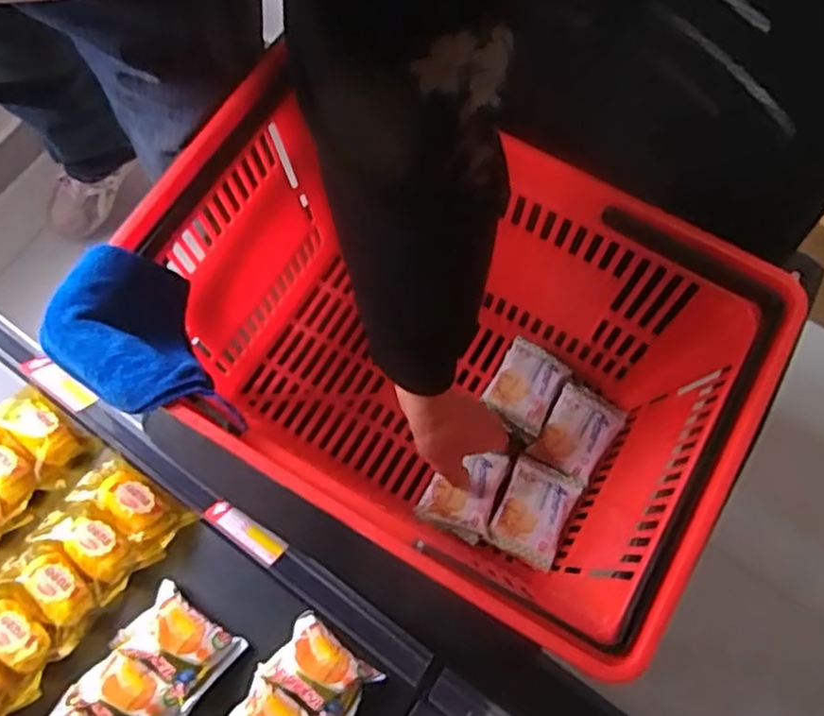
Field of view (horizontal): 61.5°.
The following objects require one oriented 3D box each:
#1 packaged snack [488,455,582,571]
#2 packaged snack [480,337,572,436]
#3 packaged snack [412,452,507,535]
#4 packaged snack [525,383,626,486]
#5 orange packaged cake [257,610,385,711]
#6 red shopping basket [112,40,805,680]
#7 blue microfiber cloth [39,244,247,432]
[{"bbox_3d":[0.118,0.147,0.670,0.069,0.014,0.091,24,75,8],"label":"packaged snack"},{"bbox_3d":[0.118,0.029,0.717,0.067,0.026,0.085,29,76,9],"label":"packaged snack"},{"bbox_3d":[0.048,0.124,0.668,0.069,0.027,0.080,18,74,6],"label":"packaged snack"},{"bbox_3d":[0.164,0.075,0.692,0.065,0.024,0.081,31,76,10],"label":"packaged snack"},{"bbox_3d":[-0.093,0.309,0.683,0.094,0.035,0.072,38,77,12],"label":"orange packaged cake"},{"bbox_3d":[0.016,0.002,0.635,0.481,0.258,0.324,29,76,9],"label":"red shopping basket"},{"bbox_3d":[-0.210,-0.005,0.522,0.108,0.051,0.171,-24,74,-6],"label":"blue microfiber cloth"}]

